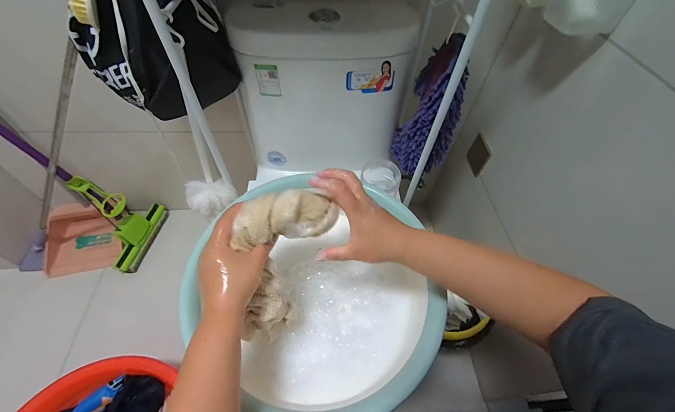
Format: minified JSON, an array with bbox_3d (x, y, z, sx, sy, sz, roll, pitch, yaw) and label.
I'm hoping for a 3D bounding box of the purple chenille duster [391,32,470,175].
[{"bbox_3d":[0.197,-0.202,0.638,0.087,0.284,0.126,-26,60,-21],"label":"purple chenille duster"}]

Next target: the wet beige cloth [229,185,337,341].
[{"bbox_3d":[-0.083,0.064,0.386,0.100,0.134,0.159,26,56,15],"label":"wet beige cloth"}]

